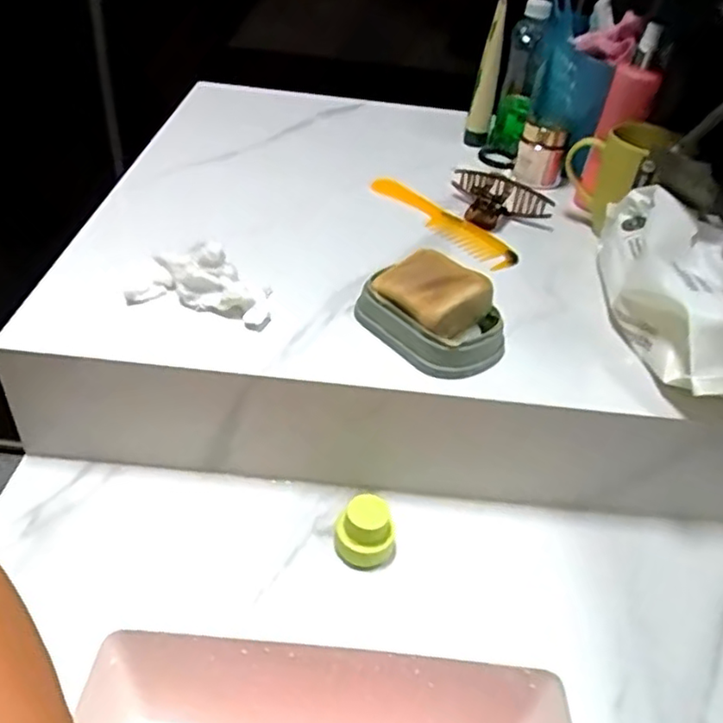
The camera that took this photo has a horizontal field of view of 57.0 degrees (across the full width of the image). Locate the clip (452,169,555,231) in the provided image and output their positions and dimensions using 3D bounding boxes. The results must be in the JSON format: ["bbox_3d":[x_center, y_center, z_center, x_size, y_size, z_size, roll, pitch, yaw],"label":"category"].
[{"bbox_3d":[0.147,-0.175,0.723,0.117,0.042,0.049,23,42,18],"label":"clip"}]

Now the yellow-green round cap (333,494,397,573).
[{"bbox_3d":[0.003,0.137,0.523,0.040,0.050,0.039,4,39,-3],"label":"yellow-green round cap"}]

